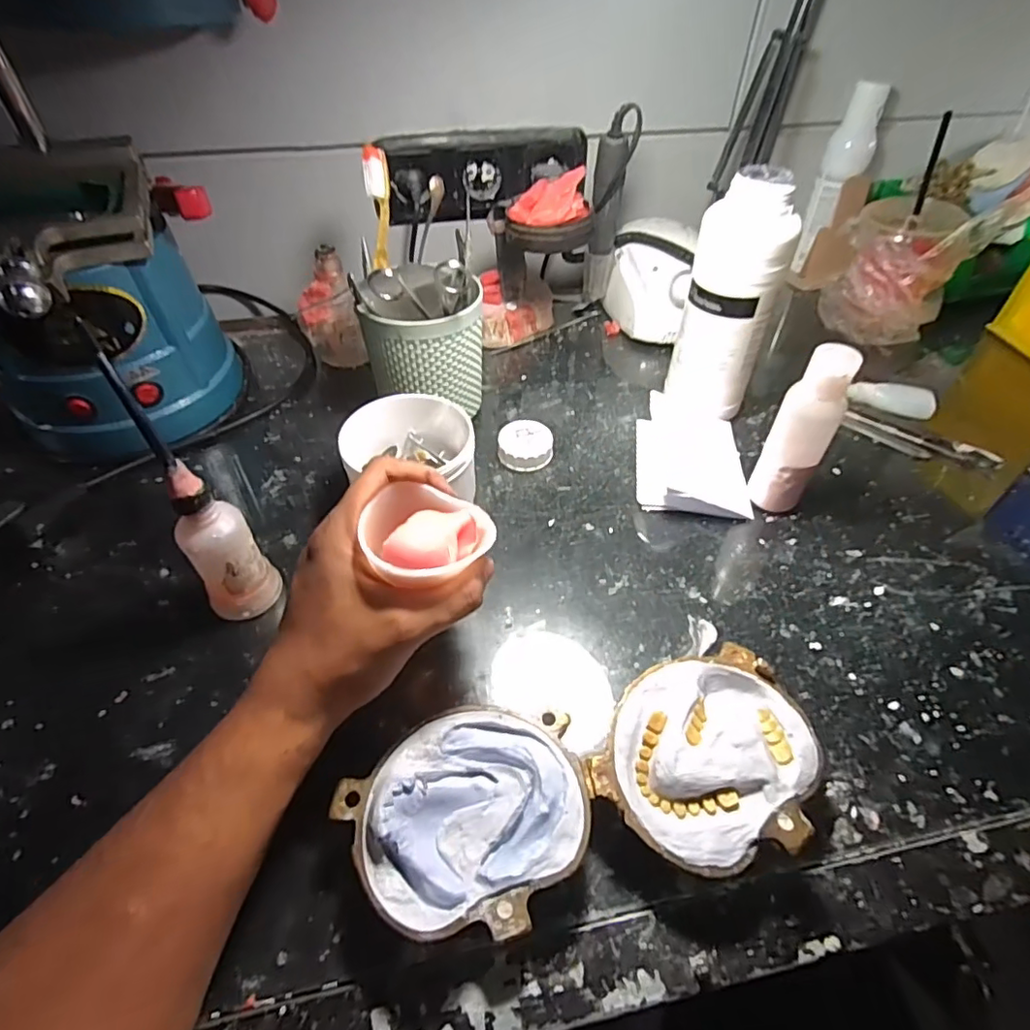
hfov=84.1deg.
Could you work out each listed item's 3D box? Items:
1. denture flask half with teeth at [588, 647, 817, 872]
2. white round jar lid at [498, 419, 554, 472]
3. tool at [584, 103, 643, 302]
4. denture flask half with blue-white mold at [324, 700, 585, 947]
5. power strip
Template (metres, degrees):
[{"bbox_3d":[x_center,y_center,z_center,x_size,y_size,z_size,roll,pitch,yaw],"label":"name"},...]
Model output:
[{"bbox_3d":[0.098,0.122,0.290,0.092,0.037,0.108,25,52,21],"label":"denture flask half with teeth"},{"bbox_3d":[0.009,-0.056,0.467,0.043,0.021,0.043,0,48,0],"label":"white round jar lid"},{"bbox_3d":[0.091,-0.285,0.560,0.034,0.193,0.039,5,48,4],"label":"tool"},{"bbox_3d":[-0.020,0.142,0.269,0.107,0.040,0.092,-14,49,-13],"label":"denture flask half with blue-white mold"},{"bbox_3d":[-0.030,-0.353,0.589,0.201,0.075,0.033,-11,49,-10],"label":"power strip"}]

